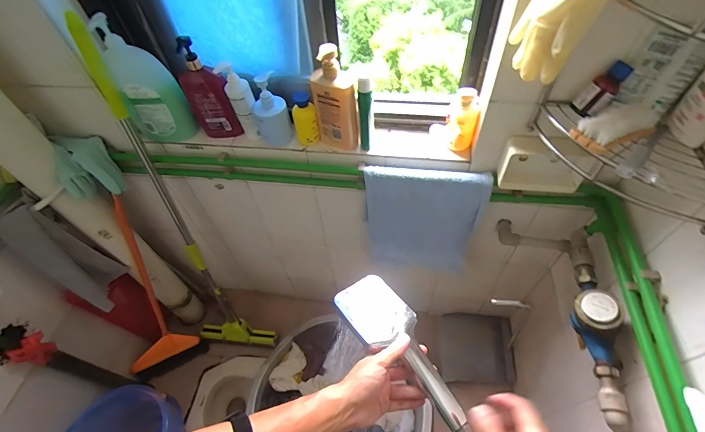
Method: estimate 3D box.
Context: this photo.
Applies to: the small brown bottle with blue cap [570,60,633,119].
[{"bbox_3d":[0.430,-0.217,0.607,0.094,0.037,0.042,-50,53,22],"label":"small brown bottle with blue cap"}]

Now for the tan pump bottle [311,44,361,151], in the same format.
[{"bbox_3d":[-0.036,-0.254,0.776,0.095,0.253,0.053,16,56,16],"label":"tan pump bottle"}]

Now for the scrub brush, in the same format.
[{"bbox_3d":[0.437,-0.150,0.578,0.134,0.038,0.058,-24,55,-13],"label":"scrub brush"}]

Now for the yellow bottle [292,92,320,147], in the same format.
[{"bbox_3d":[-0.112,-0.226,0.825,0.053,0.126,0.038,-16,54,-7],"label":"yellow bottle"}]

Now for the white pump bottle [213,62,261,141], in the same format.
[{"bbox_3d":[-0.256,-0.268,0.824,0.060,0.187,0.049,7,54,10],"label":"white pump bottle"}]

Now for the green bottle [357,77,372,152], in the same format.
[{"bbox_3d":[0.028,-0.227,0.779,0.028,0.176,0.046,-4,53,2],"label":"green bottle"}]

